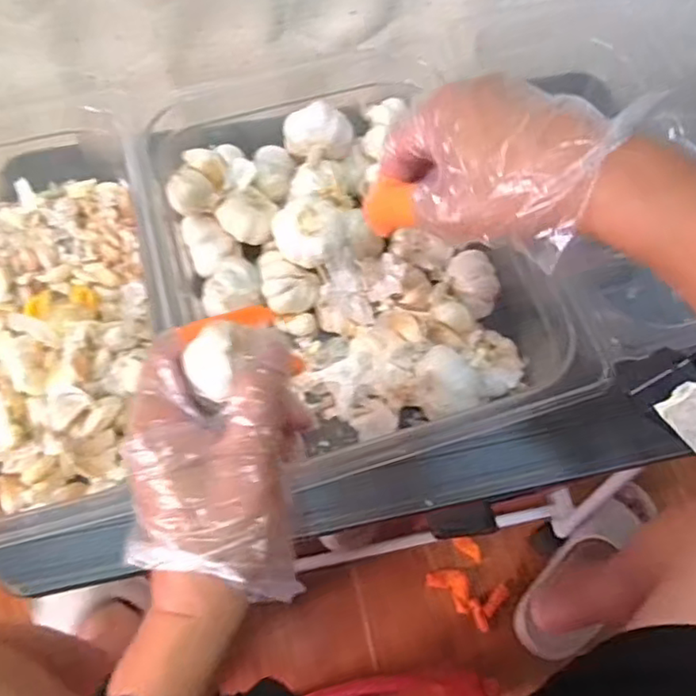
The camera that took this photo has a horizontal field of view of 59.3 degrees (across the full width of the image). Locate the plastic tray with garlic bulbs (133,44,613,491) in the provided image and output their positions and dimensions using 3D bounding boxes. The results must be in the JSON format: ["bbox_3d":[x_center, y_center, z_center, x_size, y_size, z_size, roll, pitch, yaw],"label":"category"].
[{"bbox_3d":[-0.008,-0.082,0.469,0.246,0.095,0.340,-17,67,-7],"label":"plastic tray with garlic bulbs"}]

